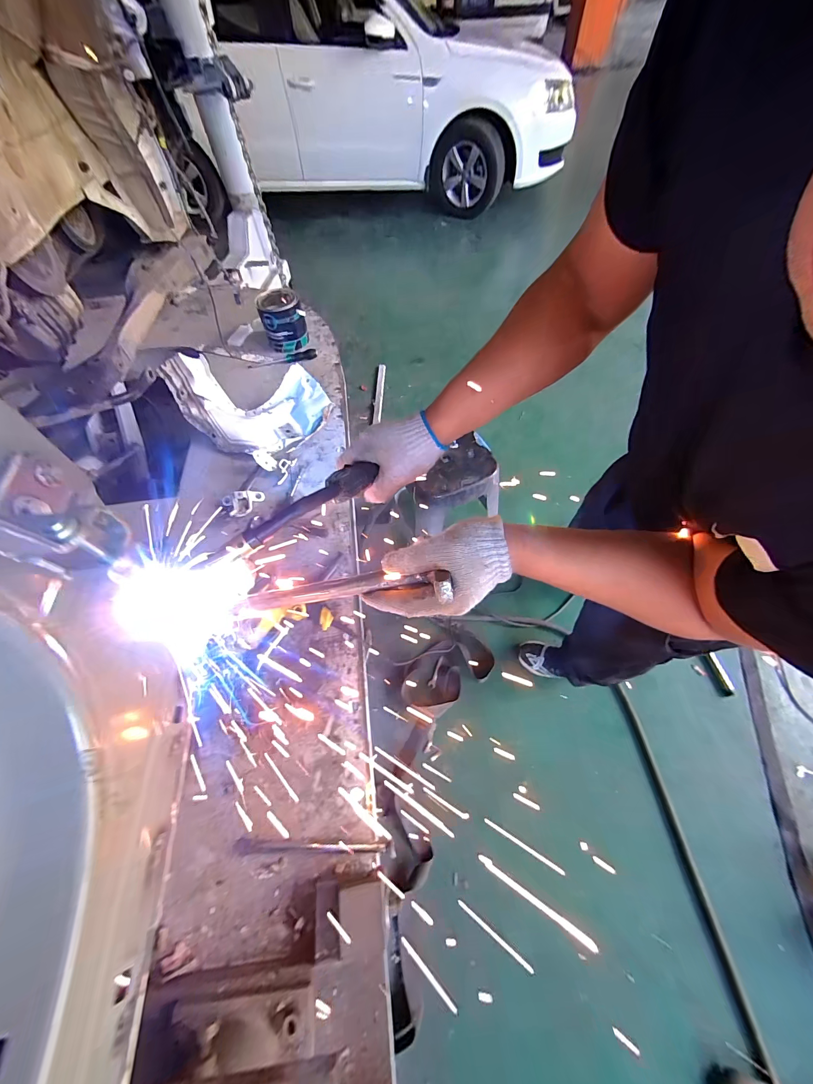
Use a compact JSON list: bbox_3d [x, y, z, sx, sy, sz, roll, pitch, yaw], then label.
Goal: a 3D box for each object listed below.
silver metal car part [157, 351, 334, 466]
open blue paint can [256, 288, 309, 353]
[{"bbox_3d":[-0.511,-0.460,1.107,0.505,0.123,0.341,34,67,20],"label":"silver metal car part"},{"bbox_3d":[-0.469,-0.836,1.320,0.154,0.144,0.162,-24,62,-12],"label":"open blue paint can"}]

